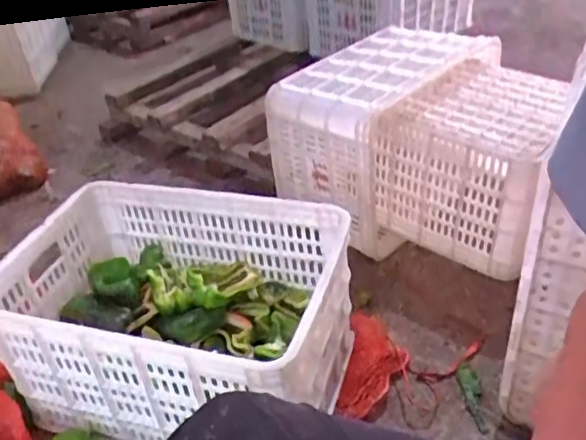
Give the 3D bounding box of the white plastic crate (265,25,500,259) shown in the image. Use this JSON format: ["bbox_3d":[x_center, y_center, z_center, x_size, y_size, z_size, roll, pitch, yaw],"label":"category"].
[{"bbox_3d":[0.207,-0.199,1.325,0.256,0.326,0.490,27,47,36],"label":"white plastic crate"}]

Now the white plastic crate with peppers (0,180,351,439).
[{"bbox_3d":[-0.189,0.157,0.992,0.522,0.265,0.338,7,38,17],"label":"white plastic crate with peppers"}]

